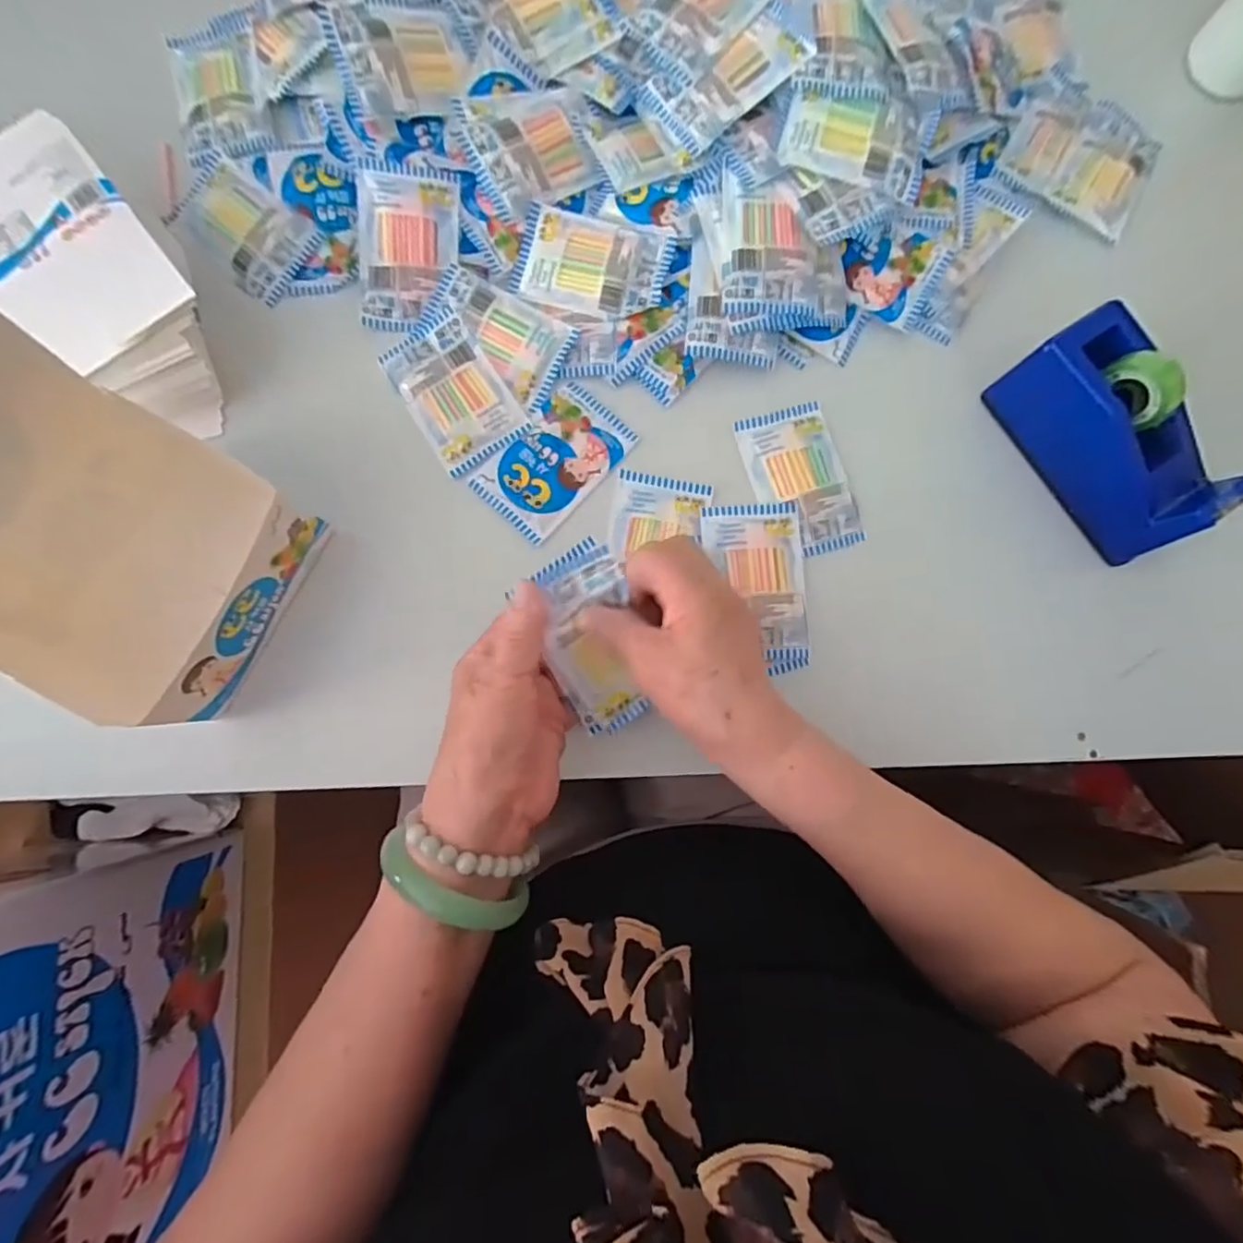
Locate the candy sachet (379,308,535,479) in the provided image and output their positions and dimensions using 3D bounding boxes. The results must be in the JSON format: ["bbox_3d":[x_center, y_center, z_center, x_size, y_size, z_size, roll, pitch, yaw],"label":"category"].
[{"bbox_3d":[-0.114,-0.156,0.401,0.062,0.007,0.101,-33,85,-6],"label":"candy sachet"}]

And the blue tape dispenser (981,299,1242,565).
[{"bbox_3d":[0.313,-0.118,0.377,0.063,0.074,0.144,-33,85,-6],"label":"blue tape dispenser"}]

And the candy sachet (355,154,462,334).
[{"bbox_3d":[-0.145,-0.256,0.404,0.065,0.013,0.107,2,102,-8],"label":"candy sachet"}]

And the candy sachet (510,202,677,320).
[{"bbox_3d":[-0.021,-0.243,0.403,0.101,0.013,0.062,18,82,0],"label":"candy sachet"}]

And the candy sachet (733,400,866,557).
[{"bbox_3d":[0.121,-0.096,0.401,0.063,0.009,0.101,-15,83,-4],"label":"candy sachet"}]

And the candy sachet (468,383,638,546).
[{"bbox_3d":[-0.046,-0.109,0.395,0.064,0.004,0.102,41,83,3],"label":"candy sachet"}]

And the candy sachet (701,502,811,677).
[{"bbox_3d":[0.089,-0.024,0.386,0.062,0.011,0.109,-3,82,-3],"label":"candy sachet"}]

